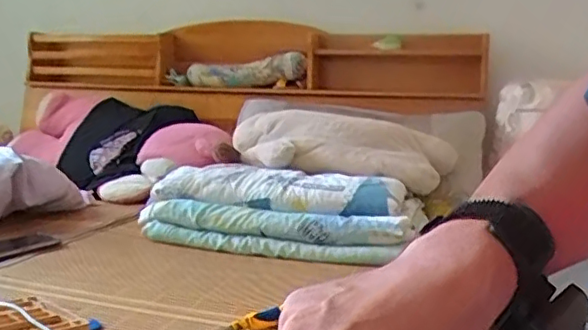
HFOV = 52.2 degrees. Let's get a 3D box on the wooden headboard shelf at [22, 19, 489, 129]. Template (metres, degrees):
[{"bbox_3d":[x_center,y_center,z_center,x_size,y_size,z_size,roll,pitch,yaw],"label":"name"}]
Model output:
[{"bbox_3d":[-0.182,-0.285,1.749,1.465,0.232,0.283,3,6,11],"label":"wooden headboard shelf"}]

